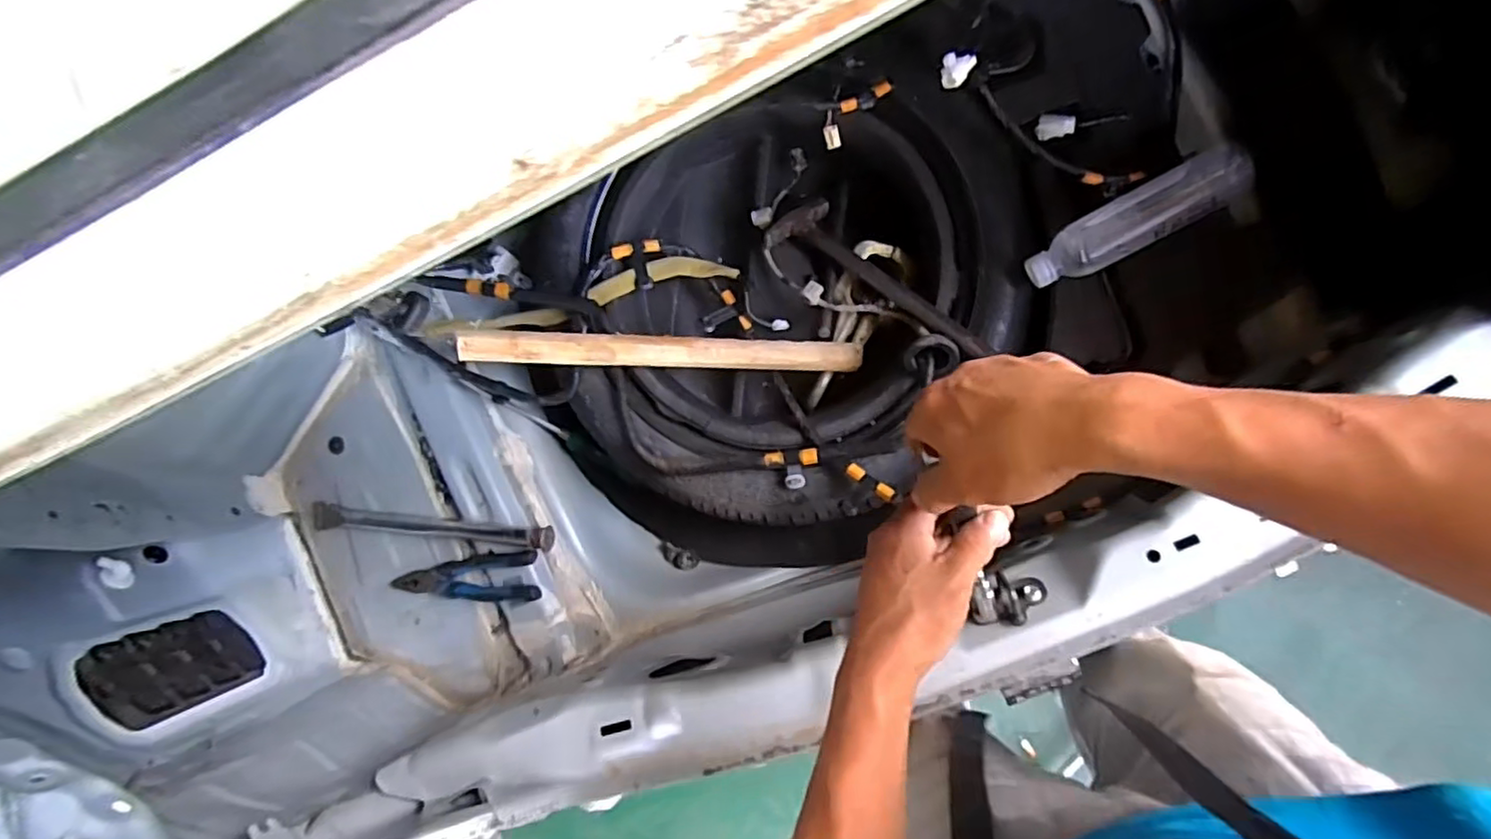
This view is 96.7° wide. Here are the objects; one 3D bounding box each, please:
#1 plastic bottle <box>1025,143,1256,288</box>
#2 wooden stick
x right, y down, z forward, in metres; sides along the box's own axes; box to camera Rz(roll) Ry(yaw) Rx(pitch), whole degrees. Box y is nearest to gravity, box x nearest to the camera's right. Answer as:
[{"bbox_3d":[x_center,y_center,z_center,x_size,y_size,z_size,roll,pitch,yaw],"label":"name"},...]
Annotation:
[{"bbox_3d":[0.379,-0.193,0.653,0.222,0.052,0.058,-29,86,7],"label":"plastic bottle"},{"bbox_3d":[-0.086,-0.073,0.721,0.425,0.019,0.034,1,90,-8],"label":"wooden stick"}]

